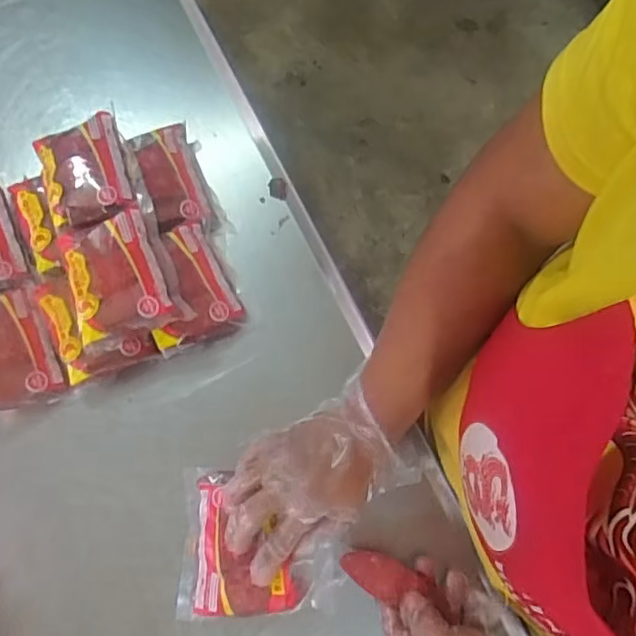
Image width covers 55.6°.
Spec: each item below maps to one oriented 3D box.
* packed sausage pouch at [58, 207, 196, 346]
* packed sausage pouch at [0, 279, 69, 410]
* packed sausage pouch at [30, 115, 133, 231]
[{"bbox_3d":[-0.210,-0.048,0.641,0.105,0.029,0.126,-16,74,-3],"label":"packed sausage pouch"},{"bbox_3d":[-0.346,0.034,0.666,0.098,0.026,0.136,-19,83,-22],"label":"packed sausage pouch"},{"bbox_3d":[-0.265,-0.167,0.680,0.092,0.021,0.124,-17,74,-3],"label":"packed sausage pouch"}]

